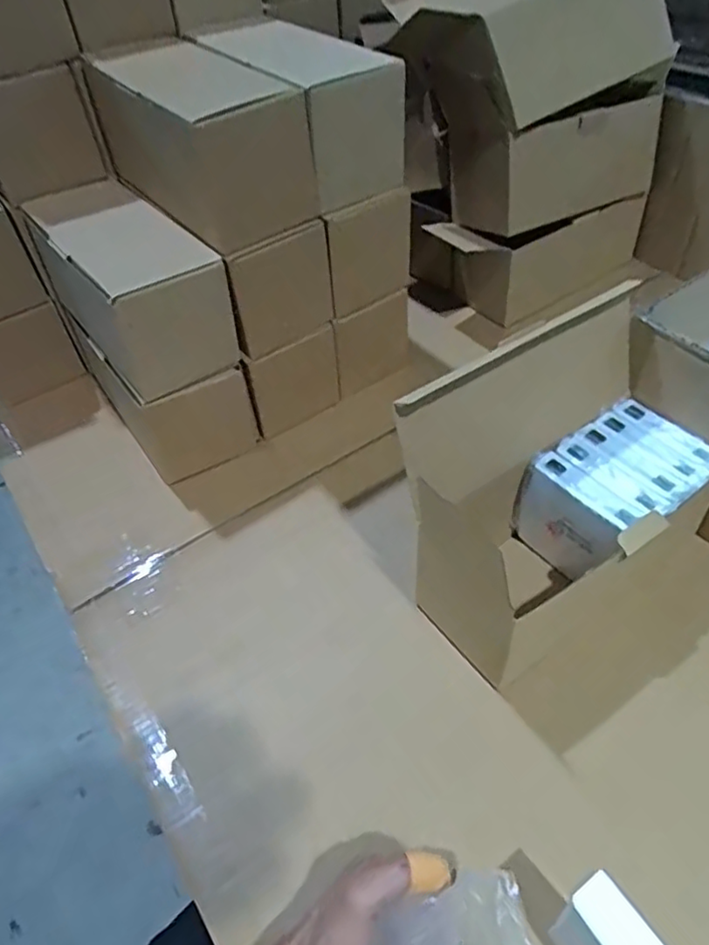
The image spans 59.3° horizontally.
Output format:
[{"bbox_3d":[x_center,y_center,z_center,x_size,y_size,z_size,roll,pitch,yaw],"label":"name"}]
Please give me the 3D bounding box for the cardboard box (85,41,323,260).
[{"bbox_3d":[-0.132,-0.283,0.522,0.111,0.104,0.227,-28,49,-20],"label":"cardboard box"}]

